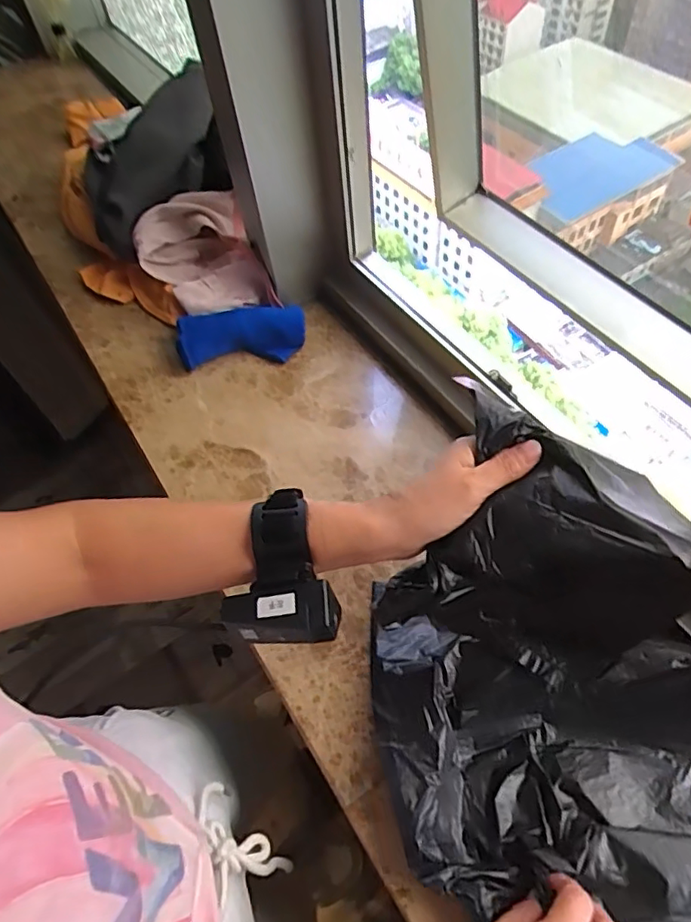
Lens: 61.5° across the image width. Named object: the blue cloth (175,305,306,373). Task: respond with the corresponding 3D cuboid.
[{"bbox_3d":[-0.120,-0.143,0.659,0.148,0.046,0.061,-8,56,-1],"label":"blue cloth"}]

